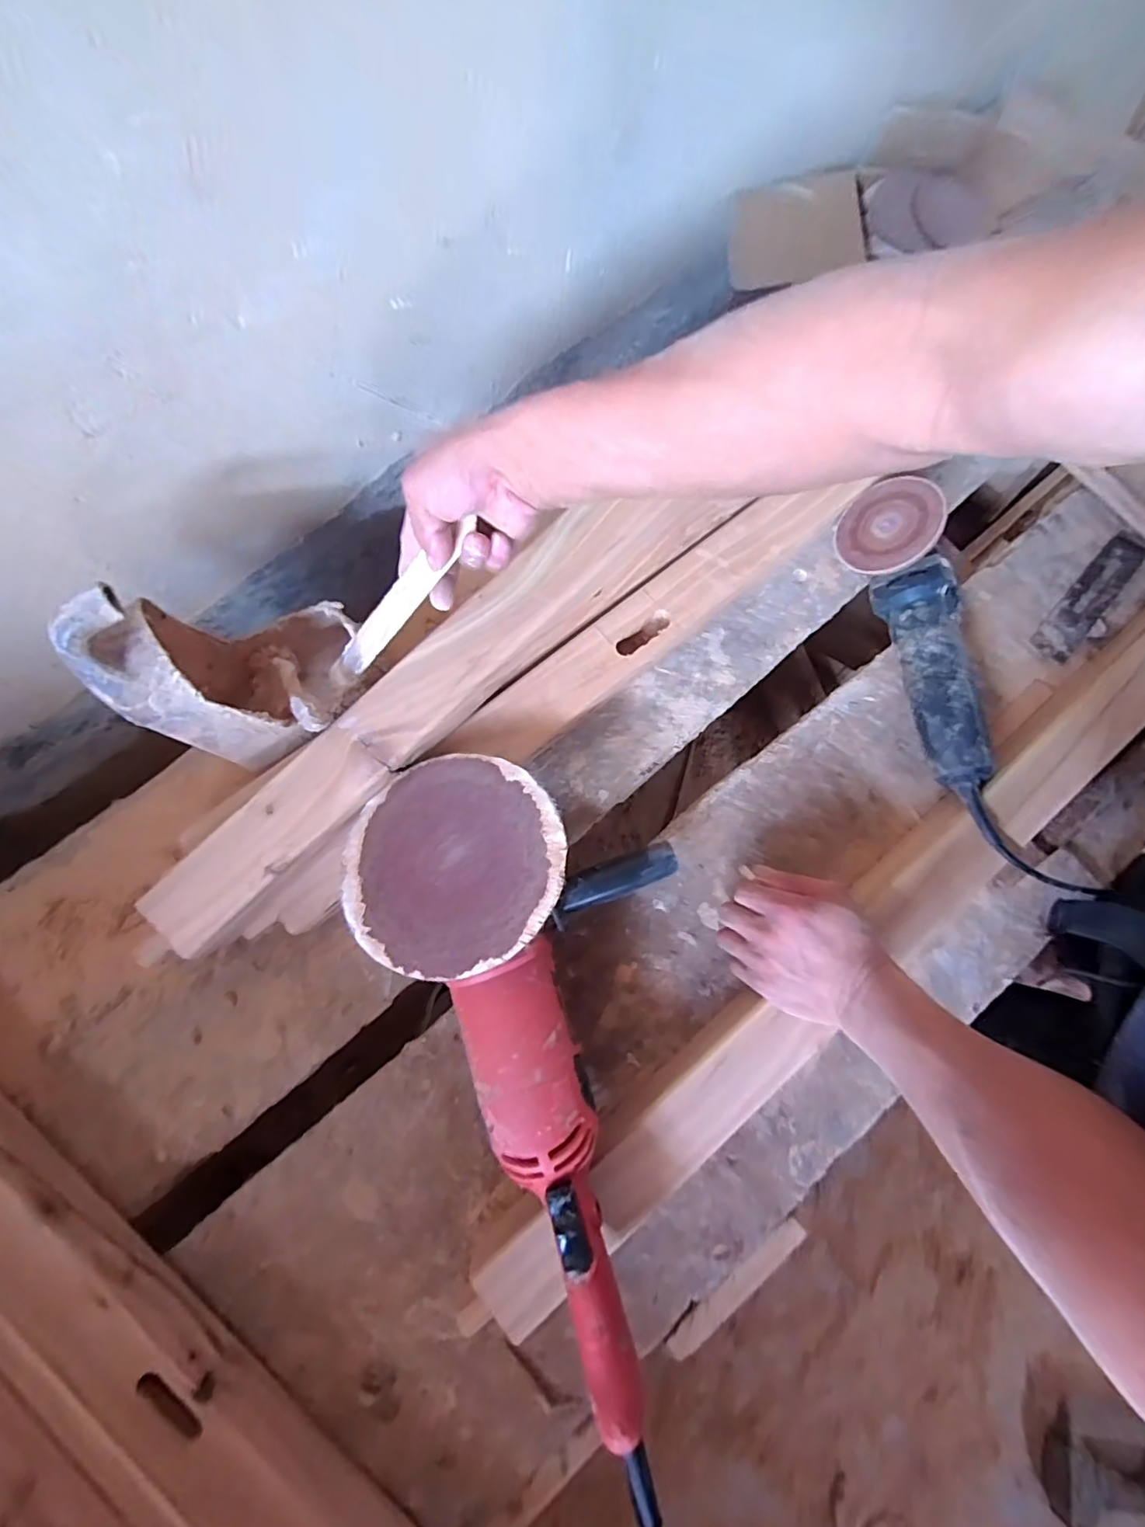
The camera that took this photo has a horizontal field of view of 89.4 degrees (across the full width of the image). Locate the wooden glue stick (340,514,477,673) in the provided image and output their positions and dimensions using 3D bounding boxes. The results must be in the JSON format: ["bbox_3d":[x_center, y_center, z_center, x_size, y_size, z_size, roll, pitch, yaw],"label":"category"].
[{"bbox_3d":[-0.137,-0.130,0.459,0.167,0.012,0.030,-39,74,23],"label":"wooden glue stick"}]

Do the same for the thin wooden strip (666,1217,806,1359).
[{"bbox_3d":[0.141,0.448,0.494,0.145,0.008,0.030,-36,95,-10],"label":"thin wooden strip"}]

